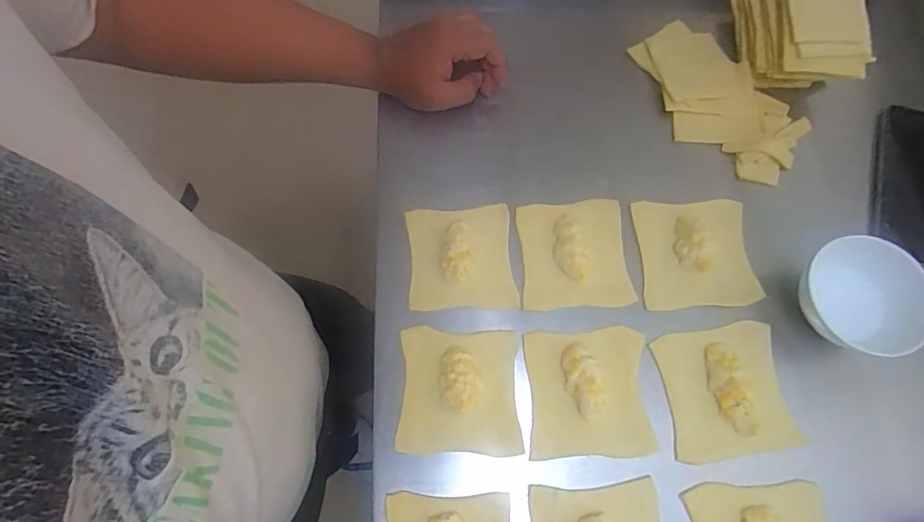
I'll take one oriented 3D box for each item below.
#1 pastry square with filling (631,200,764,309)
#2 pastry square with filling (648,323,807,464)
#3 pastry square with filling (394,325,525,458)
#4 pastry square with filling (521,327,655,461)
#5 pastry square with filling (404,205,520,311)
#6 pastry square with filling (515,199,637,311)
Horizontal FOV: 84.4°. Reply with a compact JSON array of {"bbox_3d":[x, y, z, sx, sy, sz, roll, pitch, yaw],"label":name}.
[{"bbox_3d":[0.216,-0.007,0.472,0.101,0.012,0.097,-3,72,1],"label":"pastry square with filling"},{"bbox_3d":[0.227,0.110,0.434,0.102,0.014,0.103,-8,72,-1],"label":"pastry square with filling"},{"bbox_3d":[-0.002,0.110,0.435,0.101,0.020,0.103,2,72,2],"label":"pastry square with filling"},{"bbox_3d":[0.108,0.112,0.434,0.100,0.017,0.103,-3,72,1],"label":"pastry square with filling"},{"bbox_3d":[-0.001,-0.003,0.471,0.094,0.019,0.094,-3,72,1],"label":"pastry square with filling"},{"bbox_3d":[0.103,-0.007,0.473,0.097,0.014,0.098,-4,72,0],"label":"pastry square with filling"}]

